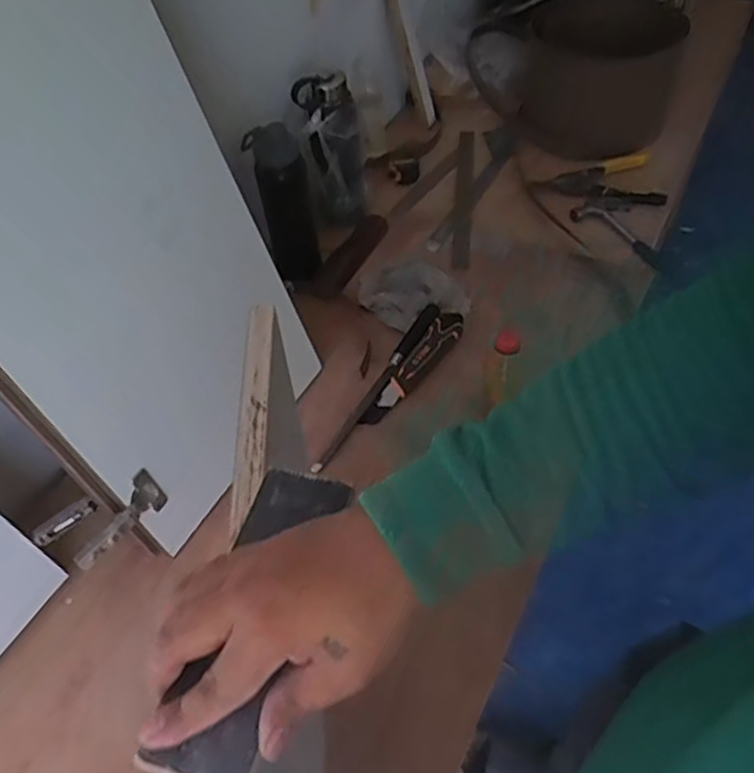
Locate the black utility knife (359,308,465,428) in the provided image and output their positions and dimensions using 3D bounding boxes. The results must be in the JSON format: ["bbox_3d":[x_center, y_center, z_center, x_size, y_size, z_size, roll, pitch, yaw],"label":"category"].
[{"bbox_3d":[0.060,-0.031,1.009,0.047,0.018,0.234,26,58,24],"label":"black utility knife"}]

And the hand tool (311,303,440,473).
[{"bbox_3d":[0.006,-0.007,0.994,0.029,0.018,0.340,22,56,22],"label":"hand tool"}]

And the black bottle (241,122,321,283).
[{"bbox_3d":[-0.155,-0.290,1.089,0.095,0.235,0.067,1,51,7],"label":"black bottle"}]

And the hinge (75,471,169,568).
[{"bbox_3d":[-0.291,0.158,0.778,0.025,0.052,0.122,21,56,21],"label":"hinge"}]

